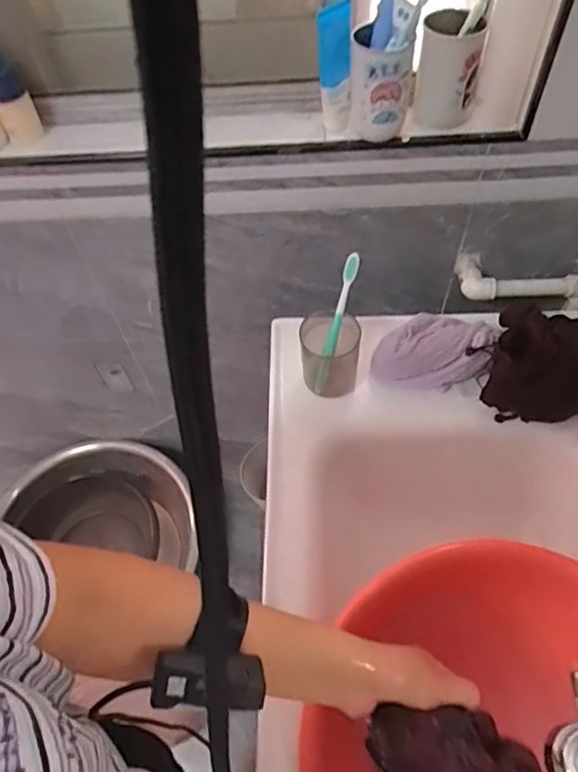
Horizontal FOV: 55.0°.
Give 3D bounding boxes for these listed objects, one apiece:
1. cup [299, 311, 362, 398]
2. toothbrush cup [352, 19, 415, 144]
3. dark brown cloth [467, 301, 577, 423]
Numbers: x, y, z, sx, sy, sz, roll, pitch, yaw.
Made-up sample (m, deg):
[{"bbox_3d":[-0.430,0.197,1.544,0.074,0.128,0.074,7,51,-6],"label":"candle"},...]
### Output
[{"bbox_3d":[0.056,-0.044,0.736,0.076,0.104,0.075,0,58,4],"label":"cup"},{"bbox_3d":[0.125,-0.408,0.757,0.074,0.136,0.098,4,59,6],"label":"toothbrush cup"},{"bbox_3d":[0.328,-0.039,0.696,0.162,0.092,0.139,5,59,7],"label":"dark brown cloth"}]

